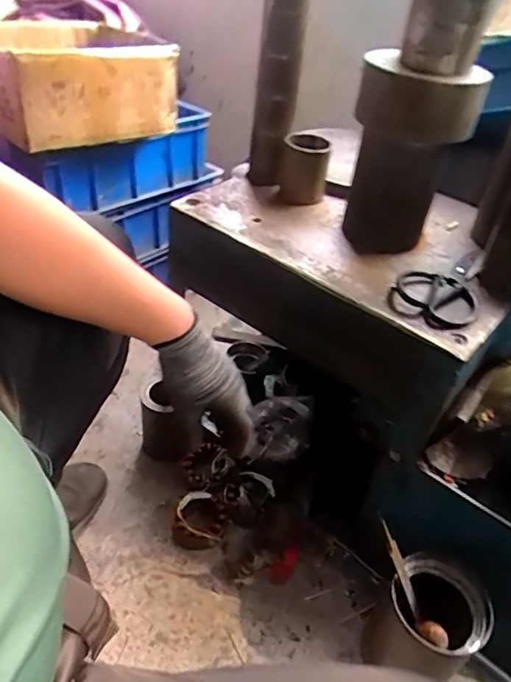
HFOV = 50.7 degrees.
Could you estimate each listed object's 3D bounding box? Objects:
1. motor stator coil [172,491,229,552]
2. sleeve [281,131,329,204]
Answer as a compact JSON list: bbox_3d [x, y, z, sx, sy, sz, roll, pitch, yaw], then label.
[{"bbox_3d":[-0.087,0.283,0.852,0.086,0.047,0.079,5,40,-4],"label":"motor stator coil"},{"bbox_3d":[0.072,-0.254,0.806,0.067,0.092,0.052,8,40,0],"label":"sleeve"}]

